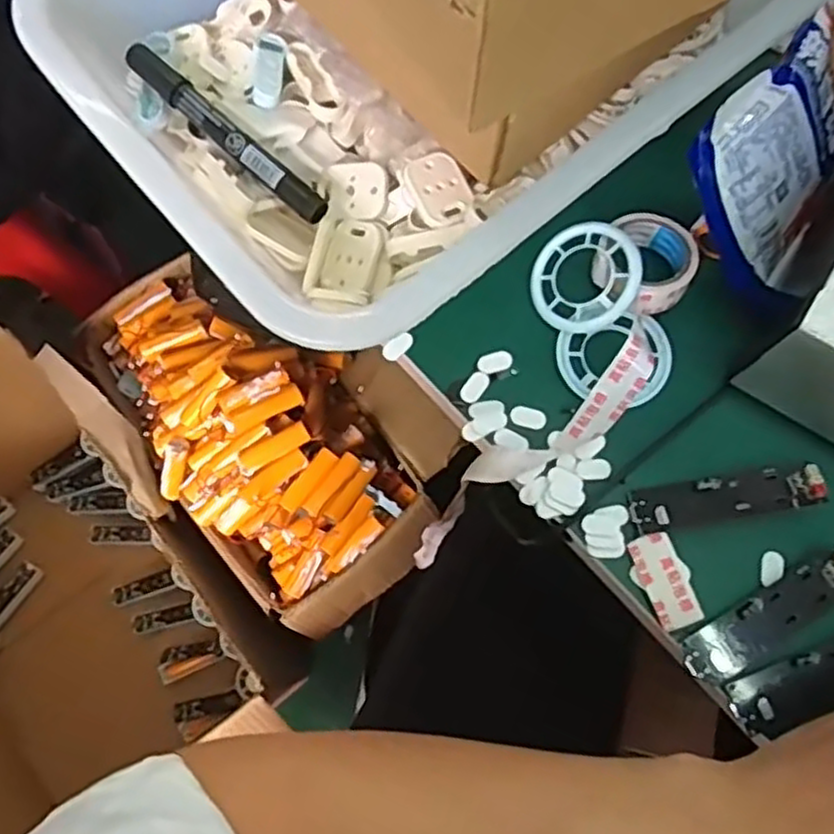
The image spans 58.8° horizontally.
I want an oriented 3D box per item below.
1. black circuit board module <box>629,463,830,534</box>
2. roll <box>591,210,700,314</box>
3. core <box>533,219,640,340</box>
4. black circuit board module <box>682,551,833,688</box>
[{"bbox_3d":[0.151,0.039,0.359,0.091,0.010,0.021,-9,74,-3],"label":"black circuit board module"},{"bbox_3d":[0.120,-0.079,0.389,0.048,0.021,0.052,0,74,0],"label":"roll"},{"bbox_3d":[0.088,-0.073,0.383,0.055,0.006,0.058,-5,79,28],"label":"core"},{"bbox_3d":[0.167,0.094,0.345,0.091,0.007,0.026,-31,76,-6],"label":"black circuit board module"}]

